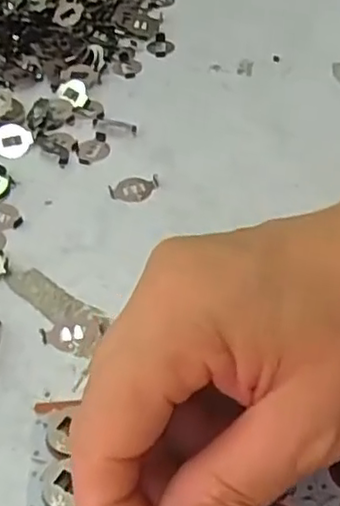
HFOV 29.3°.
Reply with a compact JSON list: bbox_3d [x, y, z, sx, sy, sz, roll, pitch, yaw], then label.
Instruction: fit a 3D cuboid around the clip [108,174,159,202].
[{"bbox_3d":[-0.016,-0.031,0.300,0.023,0.004,0.014,-13,49,-10],"label":"clip"}]

